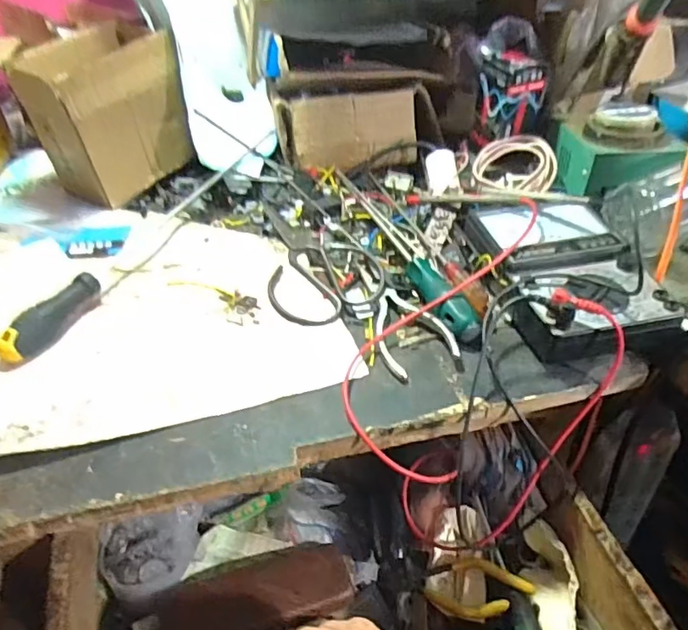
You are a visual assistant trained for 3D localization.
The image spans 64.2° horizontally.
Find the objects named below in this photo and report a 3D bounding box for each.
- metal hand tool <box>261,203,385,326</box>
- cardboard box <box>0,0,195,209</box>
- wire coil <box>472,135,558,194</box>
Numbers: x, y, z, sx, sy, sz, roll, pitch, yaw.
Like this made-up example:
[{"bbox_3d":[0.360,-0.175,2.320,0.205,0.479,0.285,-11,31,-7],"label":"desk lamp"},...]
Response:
[{"bbox_3d":[-0.028,-0.058,0.529,0.098,0.020,0.186,-9,39,-12],"label":"metal hand tool"},{"bbox_3d":[-0.264,-0.221,0.612,0.100,0.151,0.150,27,45,30],"label":"cardboard box"},{"bbox_3d":[0.185,-0.161,0.592,0.083,0.023,0.074,12,66,20],"label":"wire coil"}]

